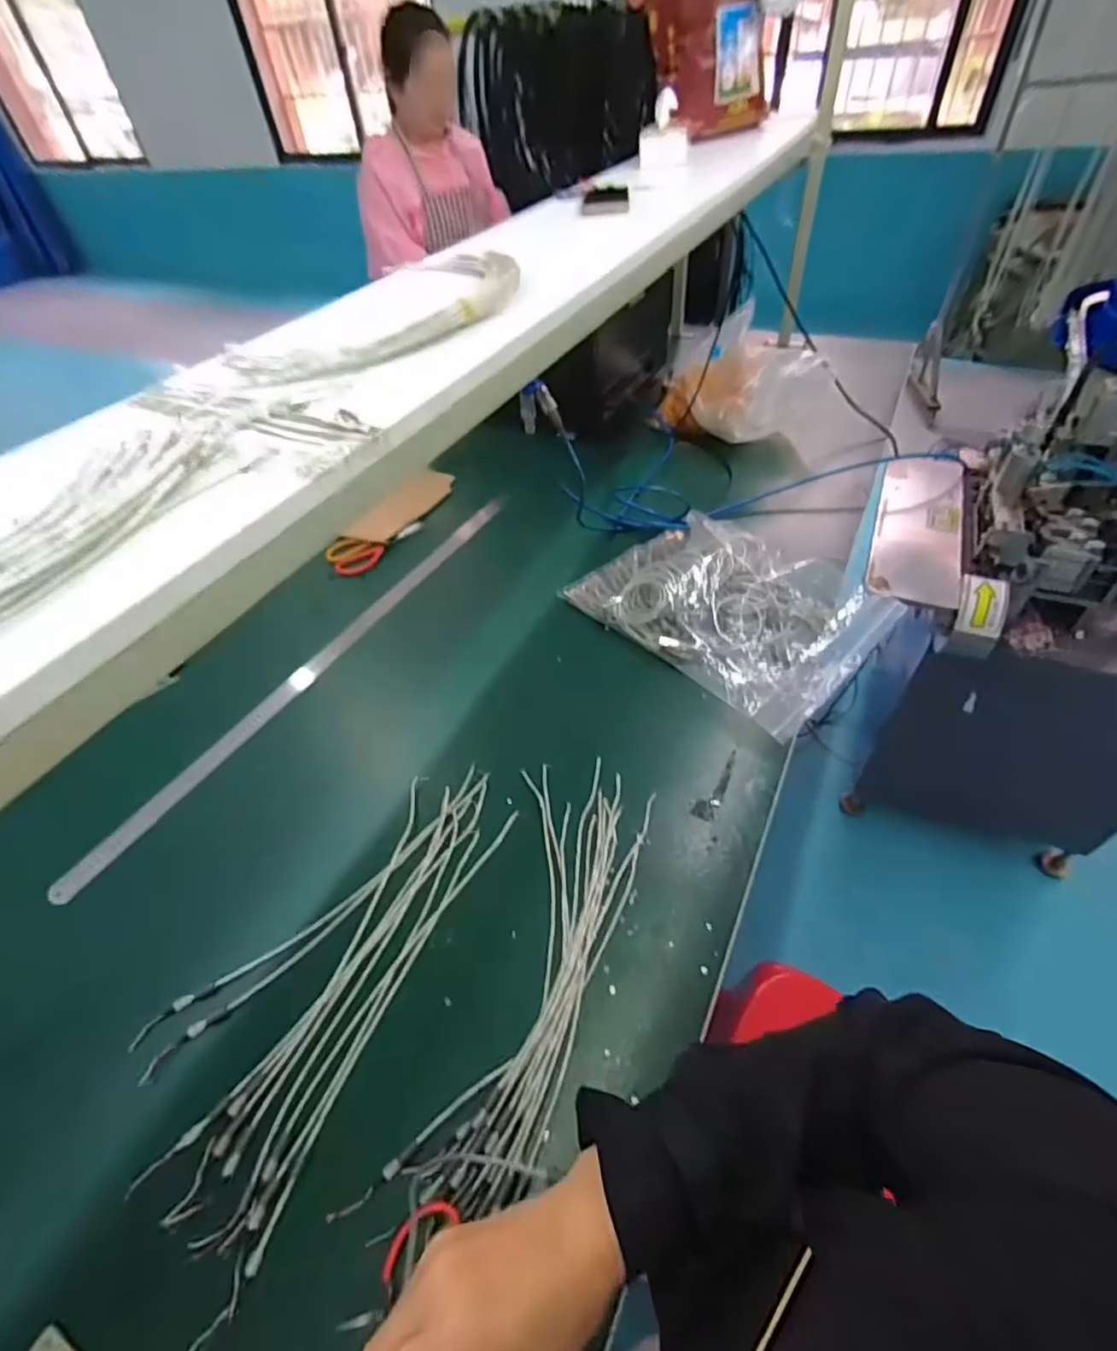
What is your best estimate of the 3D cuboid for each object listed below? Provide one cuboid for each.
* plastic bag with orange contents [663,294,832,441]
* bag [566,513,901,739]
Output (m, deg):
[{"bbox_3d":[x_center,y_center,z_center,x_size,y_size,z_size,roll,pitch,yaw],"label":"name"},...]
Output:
[{"bbox_3d":[0.402,-0.663,1.361,0.245,0.173,0.297,-31,53,-21],"label":"plastic bag with orange contents"},{"bbox_3d":[0.274,-0.129,0.978,0.339,0.062,0.453,-37,56,-25],"label":"bag"}]

